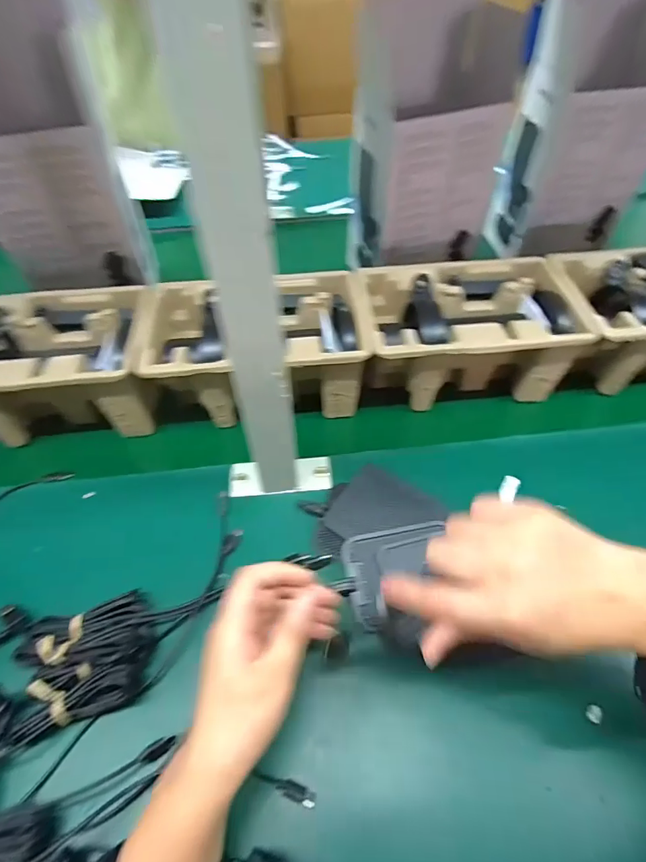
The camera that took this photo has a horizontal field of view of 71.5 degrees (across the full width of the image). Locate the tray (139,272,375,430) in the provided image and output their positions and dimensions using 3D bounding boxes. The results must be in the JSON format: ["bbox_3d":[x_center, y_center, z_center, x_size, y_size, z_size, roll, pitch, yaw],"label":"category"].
[{"bbox_3d":[-0.070,-0.085,0.505,0.228,0.108,0.140,-7,49,-2],"label":"tray"}]

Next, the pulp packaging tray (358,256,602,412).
[{"bbox_3d":[0.161,-0.107,0.521,0.231,0.113,0.144,-6,49,-1],"label":"pulp packaging tray"}]

